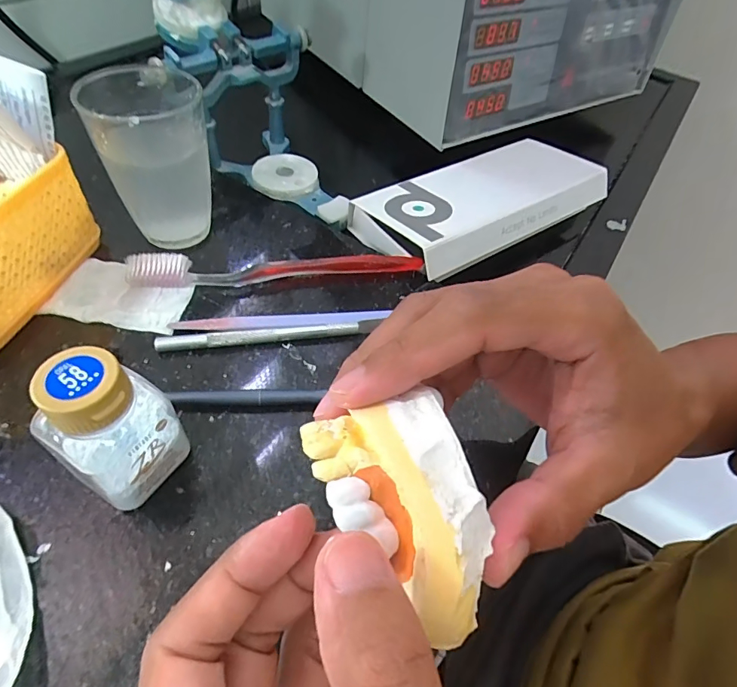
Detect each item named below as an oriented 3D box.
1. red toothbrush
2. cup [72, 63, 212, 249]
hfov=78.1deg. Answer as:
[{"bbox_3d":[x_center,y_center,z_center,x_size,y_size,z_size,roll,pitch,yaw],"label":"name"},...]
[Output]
[{"bbox_3d":[-0.057,-0.051,0.299,0.187,0.017,0.017,-4,52,-11],"label":"red toothbrush"},{"bbox_3d":[-0.131,-0.110,0.289,0.062,0.098,0.065,-10,53,-15],"label":"cup"}]

